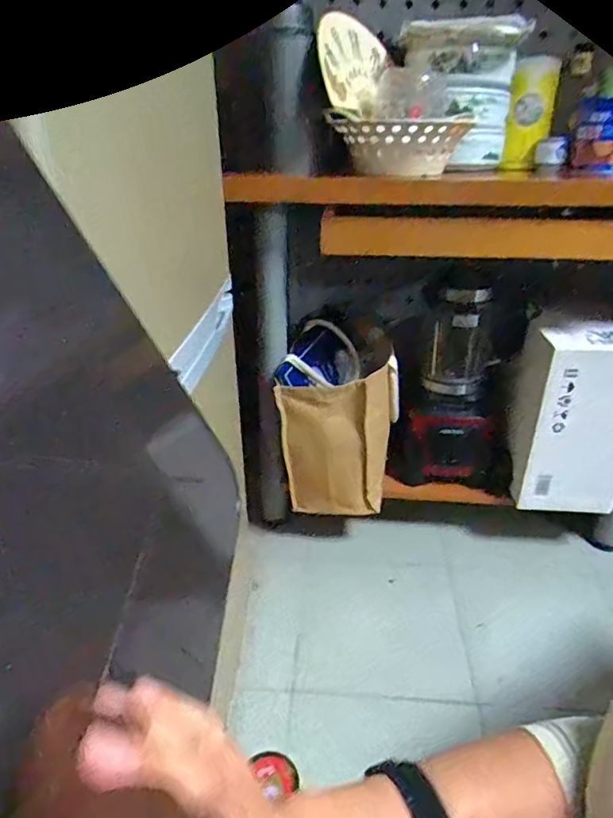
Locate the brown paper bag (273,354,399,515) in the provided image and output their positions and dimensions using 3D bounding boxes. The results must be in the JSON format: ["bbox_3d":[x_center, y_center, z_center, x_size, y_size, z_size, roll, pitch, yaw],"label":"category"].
[{"bbox_3d":[0.067,0.062,1.119,0.228,0.291,0.134,4,29,7],"label":"brown paper bag"}]

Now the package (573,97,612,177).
[{"bbox_3d":[0.584,-0.530,1.048,0.026,0.156,0.129,-27,42,-15],"label":"package"}]

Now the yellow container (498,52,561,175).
[{"bbox_3d":[0.459,-0.596,1.093,0.087,0.202,0.075,8,30,14],"label":"yellow container"}]

